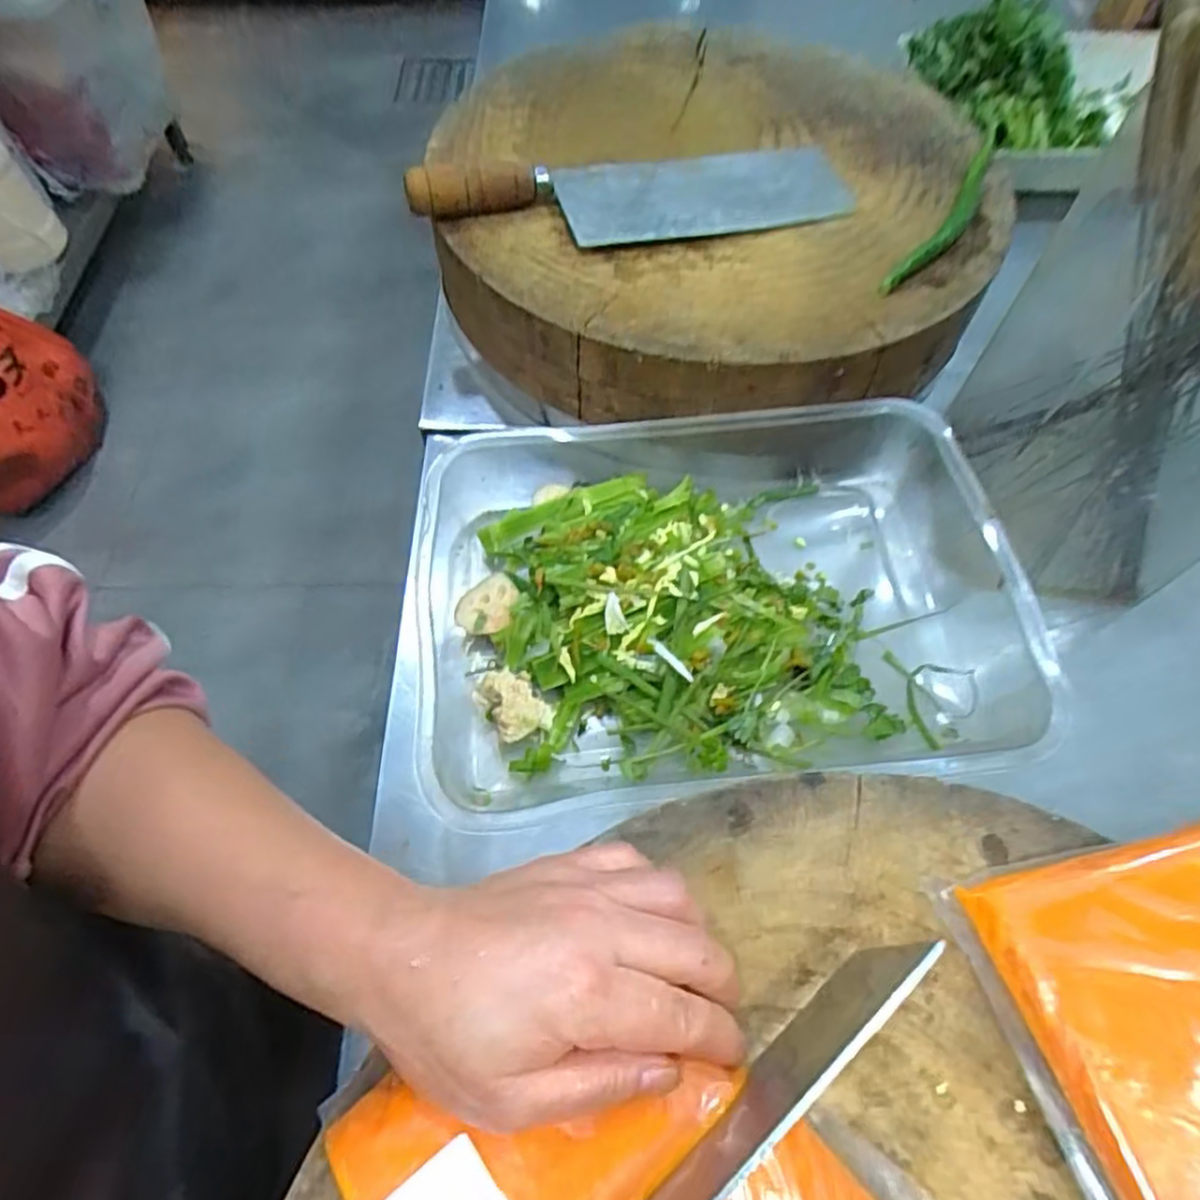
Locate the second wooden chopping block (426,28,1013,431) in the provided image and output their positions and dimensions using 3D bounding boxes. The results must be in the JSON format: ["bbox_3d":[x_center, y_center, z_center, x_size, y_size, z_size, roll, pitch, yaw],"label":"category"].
[{"bbox_3d":[0.089,-0.299,0.561,0.407,0.101,0.375,-5,61,-3],"label":"second wooden chopping block"}]

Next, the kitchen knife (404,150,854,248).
[{"bbox_3d":[0.028,-0.300,0.519,0.327,0.032,0.089,-9,61,-5],"label":"kitchen knife"}]

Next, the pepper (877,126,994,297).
[{"bbox_3d":[0.259,-0.287,0.516,0.026,0.019,0.211,30,64,15],"label":"pepper"}]

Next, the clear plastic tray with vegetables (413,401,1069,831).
[{"bbox_3d":[0.076,-0.007,0.456,0.377,0.075,0.266,-3,61,-3],"label":"clear plastic tray with vegetables"}]

